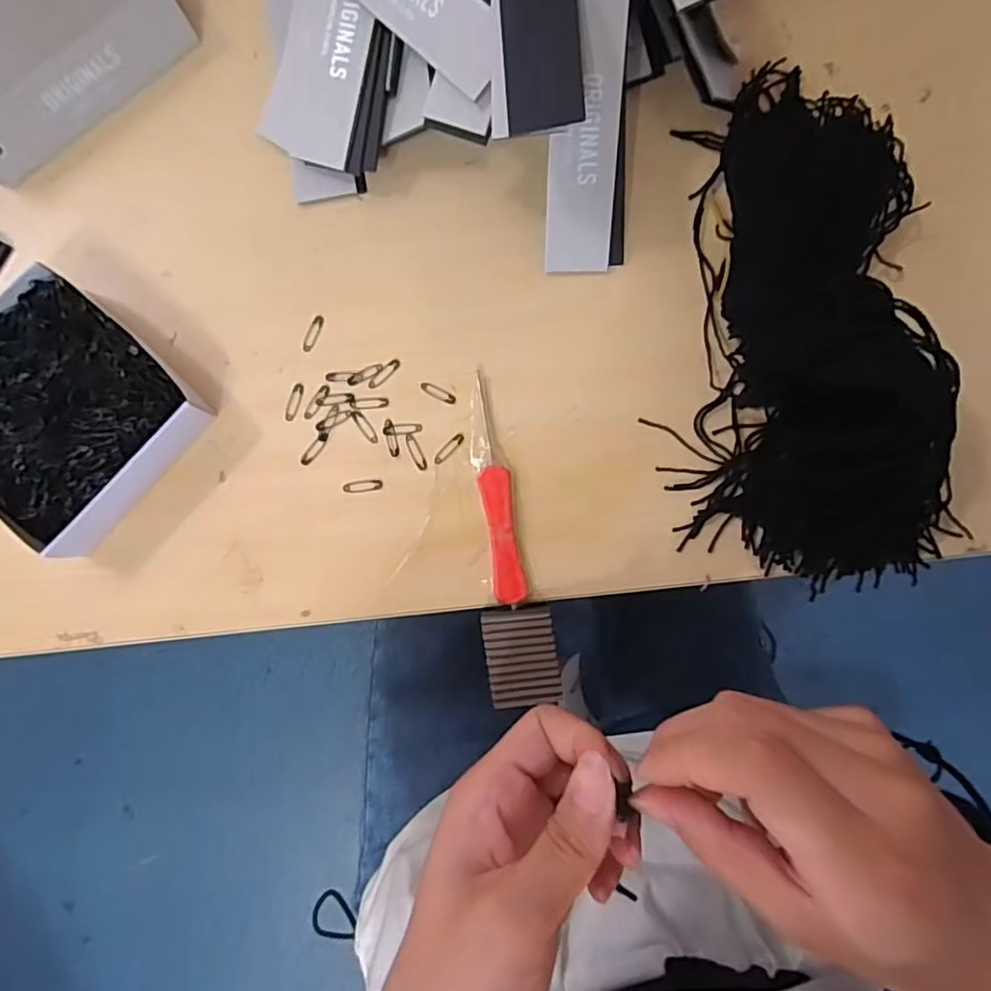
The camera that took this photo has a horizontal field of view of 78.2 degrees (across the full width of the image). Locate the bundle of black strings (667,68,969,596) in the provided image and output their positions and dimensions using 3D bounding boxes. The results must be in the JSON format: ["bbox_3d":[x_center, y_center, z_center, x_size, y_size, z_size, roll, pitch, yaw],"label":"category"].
[{"bbox_3d":[0.147,-0.088,0.280,0.128,0.051,0.254,-5,85,0],"label":"bundle of black strings"}]

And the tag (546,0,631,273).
[{"bbox_3d":[0.043,-0.168,0.278,0.036,0.004,0.124,-2,118,-1],"label":"tag"}]

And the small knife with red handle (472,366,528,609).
[{"bbox_3d":[0.000,-0.003,0.295,0.015,0.006,0.110,-9,85,-1],"label":"small knife with red handle"}]

